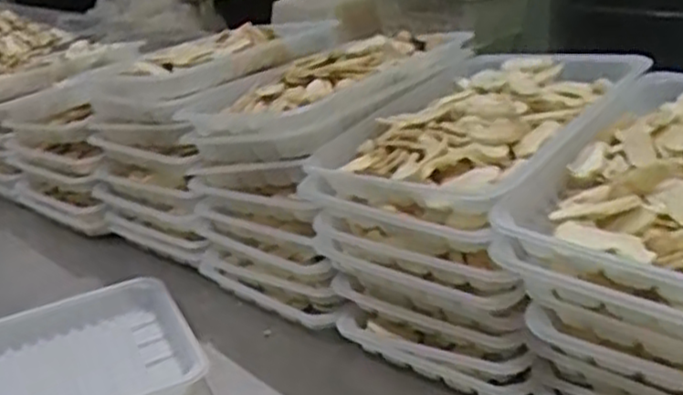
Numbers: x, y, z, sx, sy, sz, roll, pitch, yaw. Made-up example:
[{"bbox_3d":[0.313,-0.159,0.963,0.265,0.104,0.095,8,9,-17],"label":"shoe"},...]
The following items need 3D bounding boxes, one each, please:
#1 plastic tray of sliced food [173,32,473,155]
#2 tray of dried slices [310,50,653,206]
[{"bbox_3d":[-0.014,-0.097,0.621,0.214,0.047,0.163,-25,32,-37],"label":"plastic tray of sliced food"},{"bbox_3d":[0.102,-0.054,0.526,0.161,0.051,0.220,19,33,40],"label":"tray of dried slices"}]

